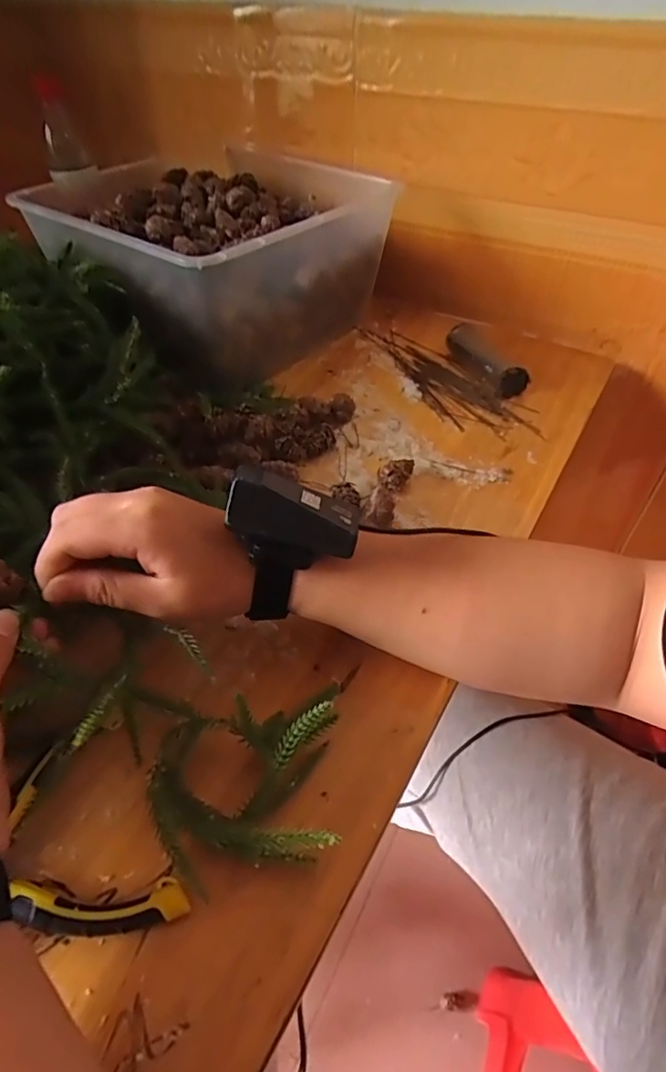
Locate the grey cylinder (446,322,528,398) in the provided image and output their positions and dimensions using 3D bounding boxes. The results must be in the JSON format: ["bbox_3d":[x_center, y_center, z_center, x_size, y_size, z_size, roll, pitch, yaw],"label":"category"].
[{"bbox_3d":[0.158,-0.187,0.588,0.032,0.026,0.111,-19,49,-17],"label":"grey cylinder"}]

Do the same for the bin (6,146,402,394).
[{"bbox_3d":[-0.140,-0.322,0.628,0.322,0.136,0.315,25,52,22],"label":"bin"}]

